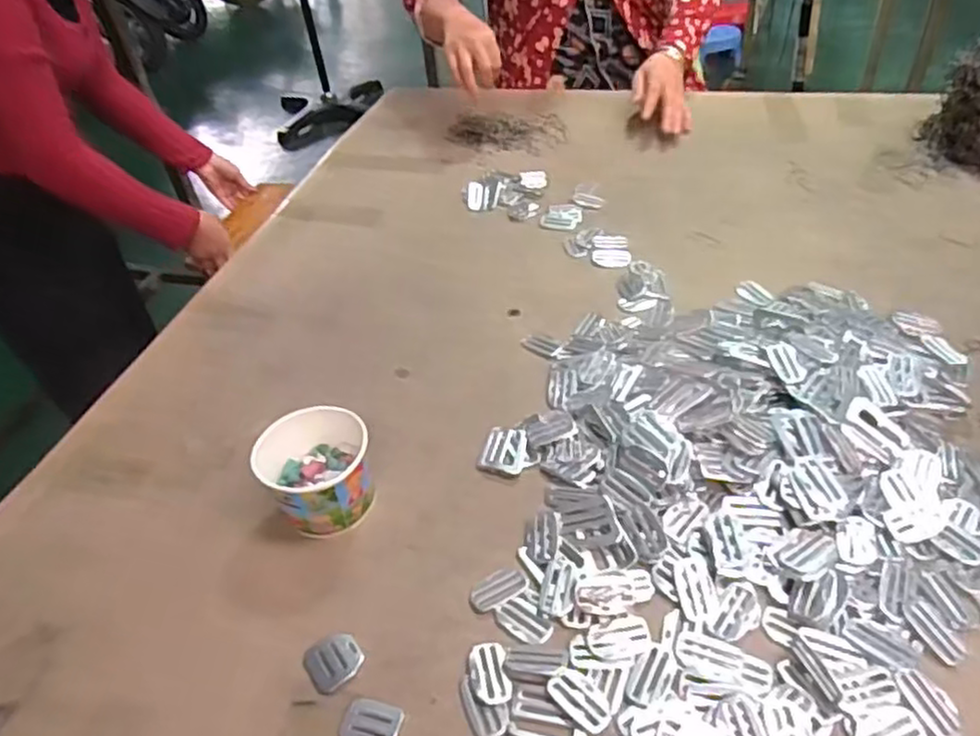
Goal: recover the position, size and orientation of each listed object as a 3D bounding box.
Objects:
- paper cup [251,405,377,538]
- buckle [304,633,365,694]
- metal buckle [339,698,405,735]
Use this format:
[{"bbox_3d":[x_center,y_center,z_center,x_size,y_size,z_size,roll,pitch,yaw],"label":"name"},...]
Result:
[{"bbox_3d":[-0.147,0.086,0.616,0.090,0.066,0.092,-4,42,3],"label":"paper cup"},{"bbox_3d":[-0.115,0.215,0.528,0.040,0.008,0.041,-32,48,-26],"label":"buckle"},{"bbox_3d":[-0.081,0.245,0.486,0.039,0.006,0.035,8,44,16],"label":"metal buckle"}]

